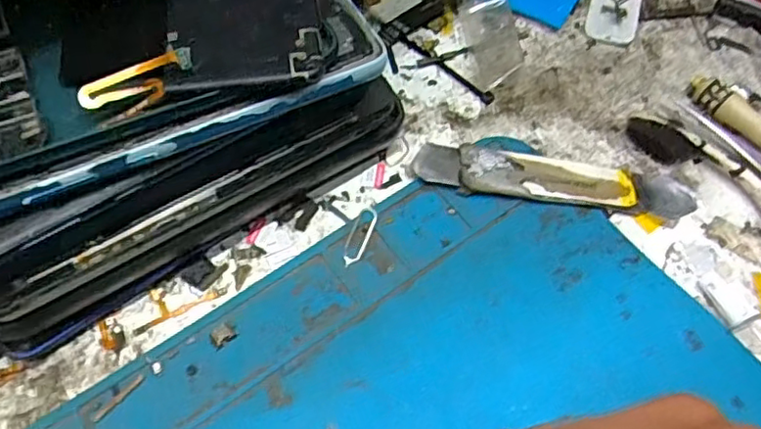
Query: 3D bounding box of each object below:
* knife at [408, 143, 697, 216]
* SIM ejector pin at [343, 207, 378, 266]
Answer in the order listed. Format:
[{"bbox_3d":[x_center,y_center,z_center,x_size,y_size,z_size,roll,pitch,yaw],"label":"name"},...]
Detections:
[{"bbox_3d":[0.072,-0.014,0.265,0.113,0.007,0.022,7,61,3],"label":"knife"},{"bbox_3d":[-0.008,0.009,0.252,0.008,0.004,0.025,21,62,10],"label":"SIM ejector pin"}]

